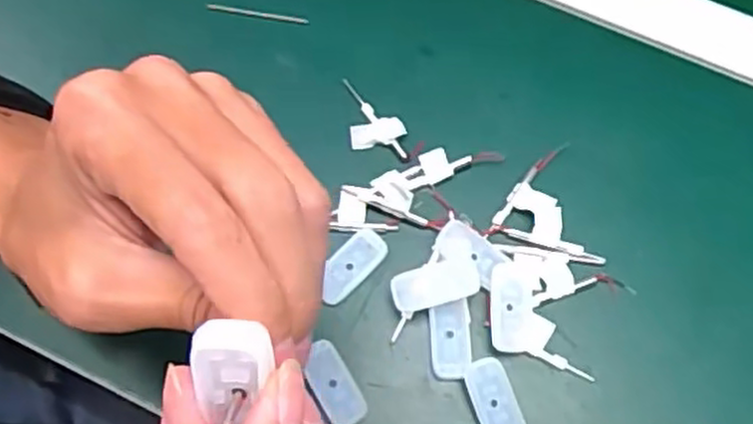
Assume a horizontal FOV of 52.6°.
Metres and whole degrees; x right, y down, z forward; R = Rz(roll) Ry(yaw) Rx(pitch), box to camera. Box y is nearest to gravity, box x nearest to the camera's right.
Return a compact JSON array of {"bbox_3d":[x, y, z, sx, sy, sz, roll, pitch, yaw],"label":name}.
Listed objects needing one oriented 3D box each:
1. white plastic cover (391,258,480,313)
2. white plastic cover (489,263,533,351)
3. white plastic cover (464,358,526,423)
[{"bbox_3d":[0.030,0.037,0.383,0.043,0.005,0.020,-14,84,-3],"label":"white plastic cover"},{"bbox_3d":[0.068,0.048,0.386,0.022,0.008,0.046,5,70,1],"label":"white plastic cover"},{"bbox_3d":[0.058,0.094,0.369,0.021,0.004,0.044,-21,83,5],"label":"white plastic cover"}]

